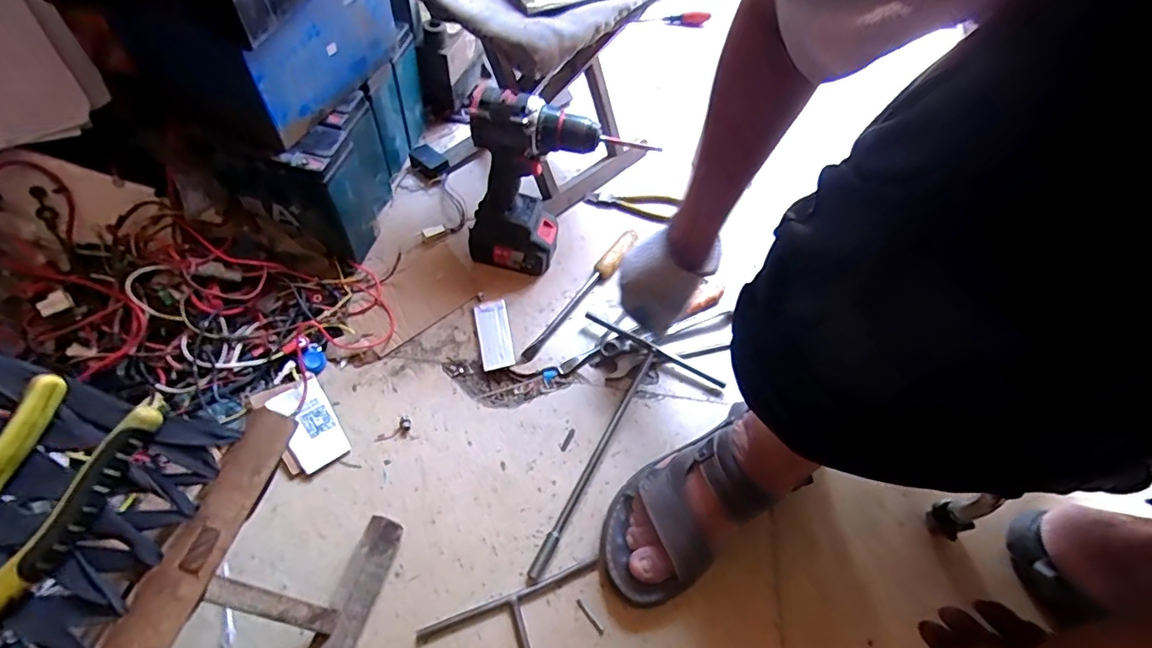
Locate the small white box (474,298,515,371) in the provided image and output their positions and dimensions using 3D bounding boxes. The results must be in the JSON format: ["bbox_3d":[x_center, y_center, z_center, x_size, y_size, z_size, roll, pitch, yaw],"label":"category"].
[{"bbox_3d":[-0.104,0.014,0.682,0.040,0.012,0.095,-9,60,-10],"label":"small white box"}]

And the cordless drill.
[{"bbox_3d":[-0.048,-0.162,0.657,0.168,0.244,0.075,13,59,3],"label":"cordless drill"}]

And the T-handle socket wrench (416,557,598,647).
[{"bbox_3d":[-0.015,0.380,0.464,0.178,0.013,0.282,-17,62,-14],"label":"T-handle socket wrench"}]

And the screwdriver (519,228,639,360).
[{"bbox_3d":[0.011,-0.042,0.725,0.027,0.018,0.256,31,61,13],"label":"screwdriver"}]

